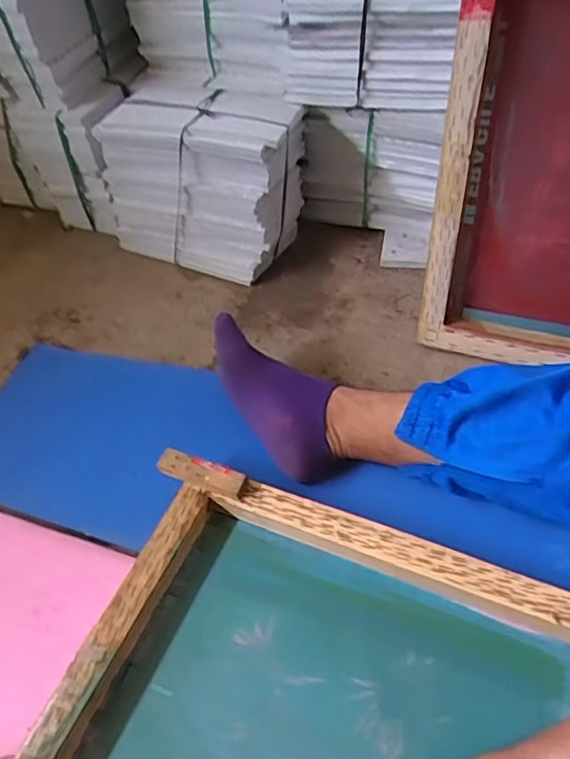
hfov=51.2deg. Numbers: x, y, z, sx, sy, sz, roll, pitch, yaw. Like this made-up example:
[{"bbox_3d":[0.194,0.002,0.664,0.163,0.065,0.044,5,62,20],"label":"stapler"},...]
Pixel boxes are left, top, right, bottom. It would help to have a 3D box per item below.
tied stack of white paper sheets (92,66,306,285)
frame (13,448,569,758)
[{"bbox_3d":[-0.130,-0.328,0.986,0.309,0.245,0.175,16,54,19],"label":"tied stack of white paper sheets"},{"bbox_3d":[0.032,0.300,0.518,0.465,0.055,0.365,16,54,19],"label":"frame"}]

